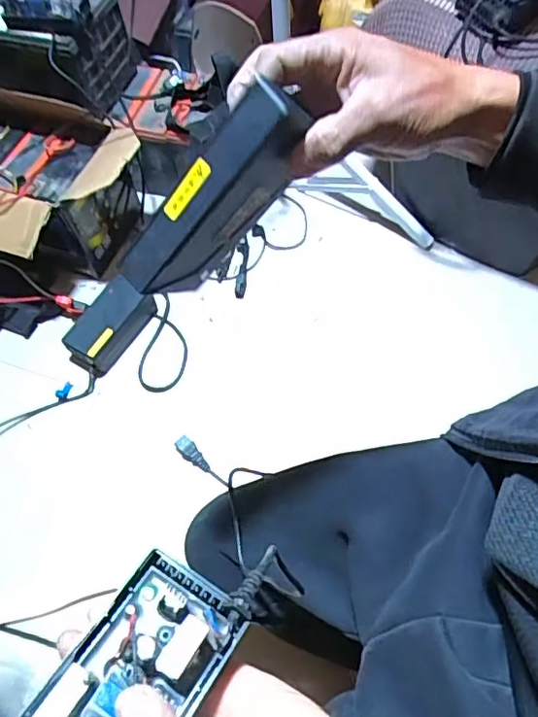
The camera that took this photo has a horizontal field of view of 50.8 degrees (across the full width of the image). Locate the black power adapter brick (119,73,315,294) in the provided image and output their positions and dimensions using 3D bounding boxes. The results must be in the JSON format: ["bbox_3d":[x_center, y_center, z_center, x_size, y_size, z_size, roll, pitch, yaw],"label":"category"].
[{"bbox_3d":[-0.033,-0.102,0.362,0.144,0.068,0.033,-43,68,22],"label":"black power adapter brick"}]

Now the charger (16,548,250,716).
[{"bbox_3d":[-0.080,0.175,0.288,0.071,0.036,0.150,27,48,17],"label":"charger"}]

